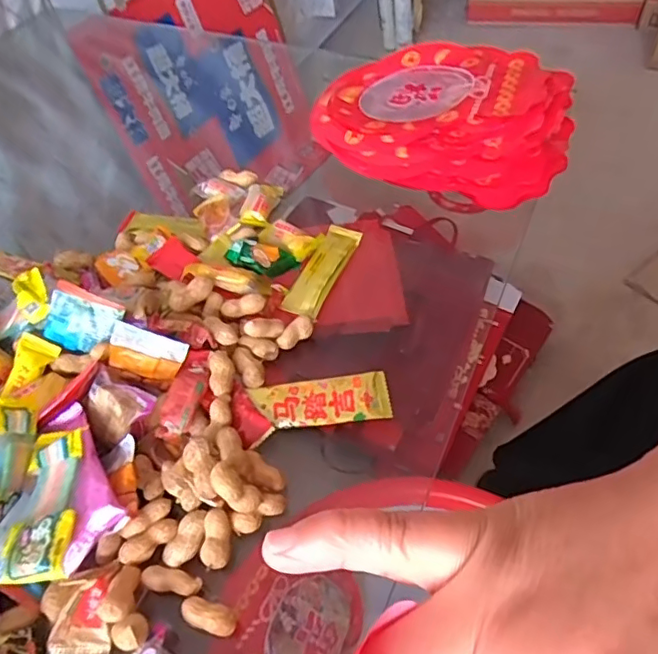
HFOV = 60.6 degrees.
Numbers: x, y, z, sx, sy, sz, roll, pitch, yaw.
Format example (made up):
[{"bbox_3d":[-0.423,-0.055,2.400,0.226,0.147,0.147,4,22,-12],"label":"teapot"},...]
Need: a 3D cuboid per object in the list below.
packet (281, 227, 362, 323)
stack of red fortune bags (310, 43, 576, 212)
[{"bbox_3d":[-0.005,-0.049,0.475,0.032,0.012,0.103,16,55,18],"label":"packet"},{"bbox_3d":[0.108,-0.208,0.551,0.240,0.068,0.172,22,57,21],"label":"stack of red fortune bags"}]

